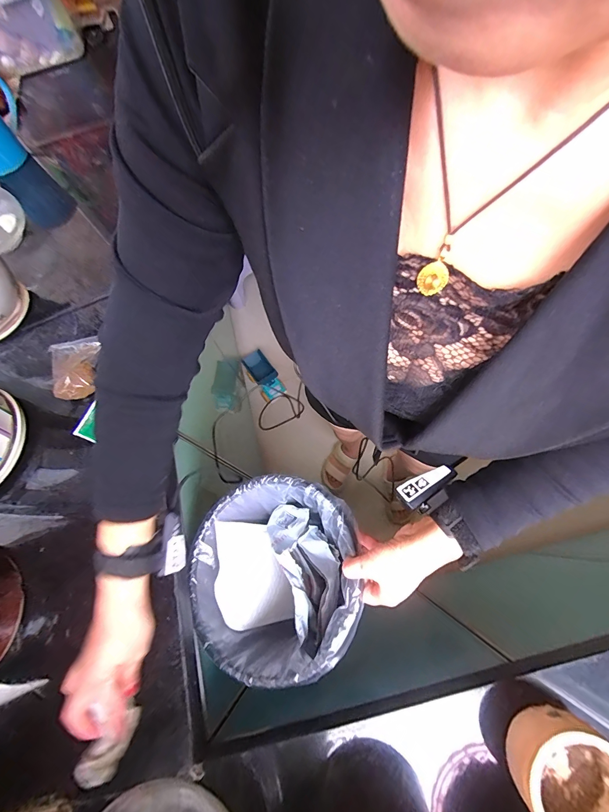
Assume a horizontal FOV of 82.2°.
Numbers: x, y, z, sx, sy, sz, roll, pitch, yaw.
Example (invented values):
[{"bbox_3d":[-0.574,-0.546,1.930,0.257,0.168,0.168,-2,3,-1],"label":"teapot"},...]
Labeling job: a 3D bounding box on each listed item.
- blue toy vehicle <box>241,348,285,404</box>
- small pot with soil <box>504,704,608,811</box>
[{"bbox_3d":[-0.162,-0.120,1.398,0.102,0.080,0.212,-33,85,-8],"label":"blue toy vehicle"},{"bbox_3d":[0.230,0.323,0.301,0.085,0.062,0.086,-1,71,2],"label":"small pot with soil"}]

